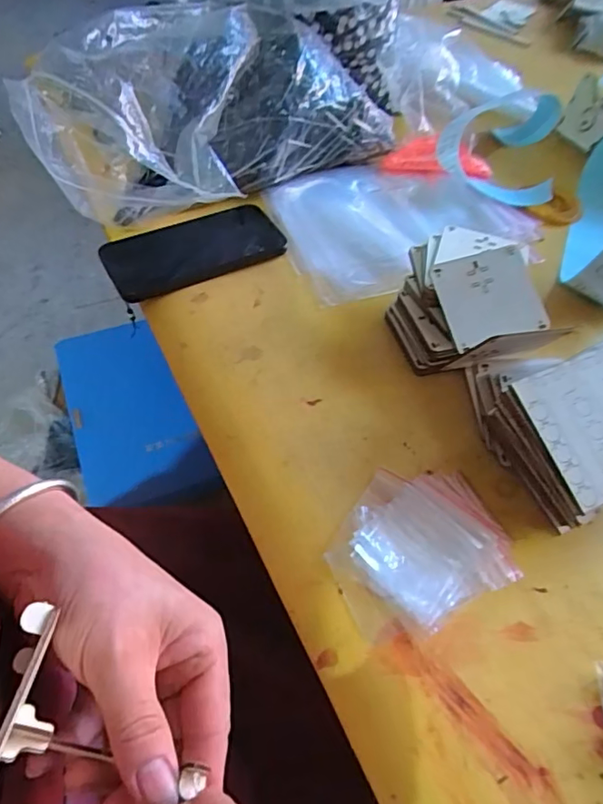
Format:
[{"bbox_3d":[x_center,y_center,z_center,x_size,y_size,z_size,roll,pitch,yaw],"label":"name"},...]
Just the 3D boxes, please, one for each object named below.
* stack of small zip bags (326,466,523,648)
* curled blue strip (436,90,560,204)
[{"bbox_3d":[0.072,0.091,0.341,0.114,0.010,0.094,-24,60,-19],"label":"stack of small zip bags"},{"bbox_3d":[0.230,-0.292,0.582,0.123,0.053,0.190,25,57,14],"label":"curled blue strip"}]

